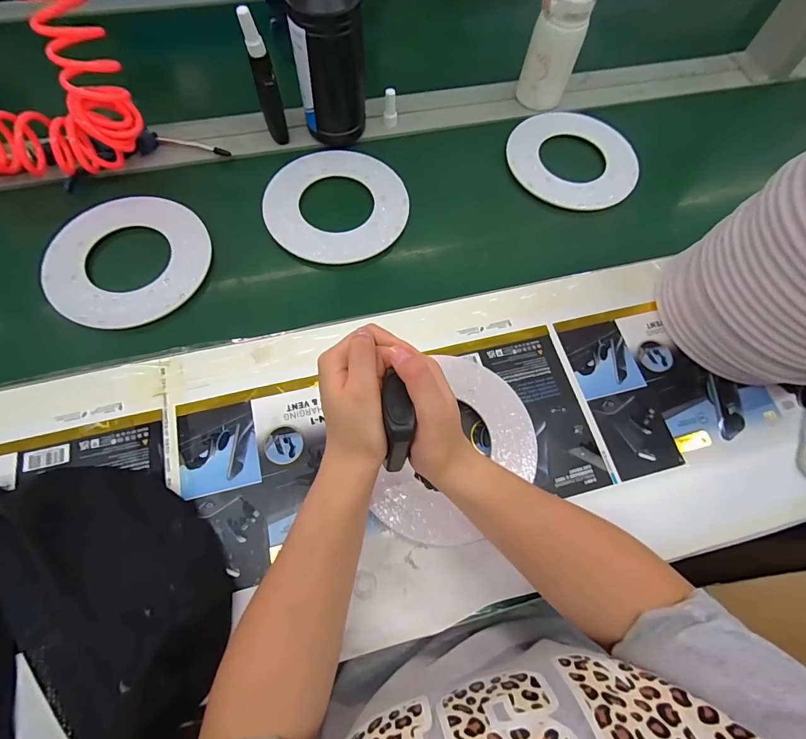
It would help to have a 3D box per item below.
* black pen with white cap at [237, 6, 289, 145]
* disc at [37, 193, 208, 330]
[{"bbox_3d":[-0.178,-0.375,0.545,0.028,0.159,0.023,-15,69,-9],"label":"black pen with white cap"},{"bbox_3d":[-0.338,-0.139,0.516,0.182,0.011,0.188,4,67,-8],"label":"disc"}]

